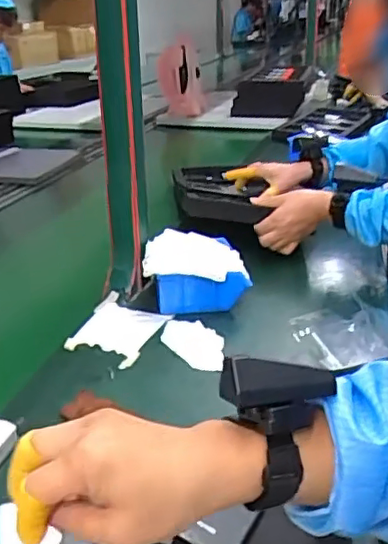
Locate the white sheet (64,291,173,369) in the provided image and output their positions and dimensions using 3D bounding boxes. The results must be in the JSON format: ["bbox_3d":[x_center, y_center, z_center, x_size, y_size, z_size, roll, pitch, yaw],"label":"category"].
[{"bbox_3d":[-0.100,0.071,0.776,0.100,0.014,0.133,8,26,20],"label":"white sheet"}]

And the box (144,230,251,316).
[{"bbox_3d":[0.003,-0.001,0.844,0.137,0.085,0.122,-3,24,-2],"label":"box"}]

